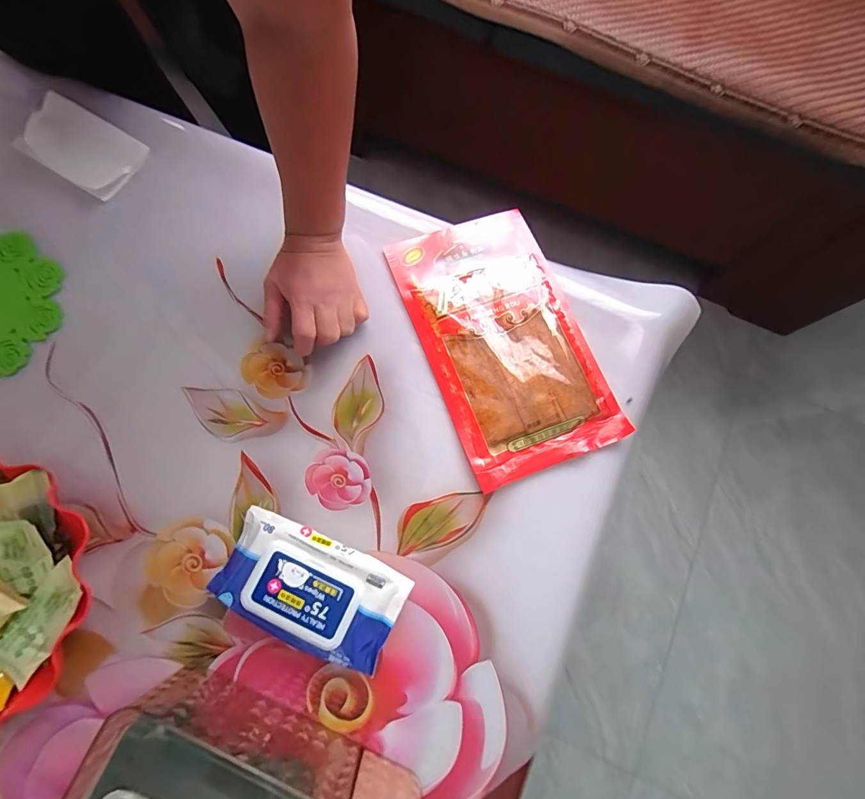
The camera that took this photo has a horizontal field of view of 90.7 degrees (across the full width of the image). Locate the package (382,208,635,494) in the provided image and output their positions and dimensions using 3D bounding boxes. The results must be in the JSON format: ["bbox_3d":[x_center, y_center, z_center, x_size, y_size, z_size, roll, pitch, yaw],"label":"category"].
[{"bbox_3d":[0.072,-0.067,0.447,0.160,0.010,0.280,-21,76,-5],"label":"package"}]

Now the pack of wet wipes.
[{"bbox_3d":[-0.109,0.167,0.379,0.159,0.031,0.086,23,76,4],"label":"pack of wet wipes"}]

